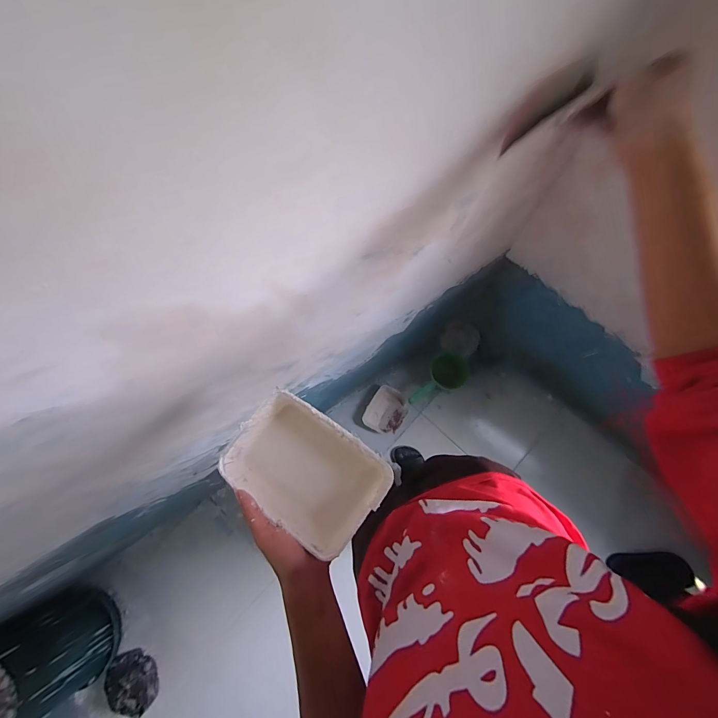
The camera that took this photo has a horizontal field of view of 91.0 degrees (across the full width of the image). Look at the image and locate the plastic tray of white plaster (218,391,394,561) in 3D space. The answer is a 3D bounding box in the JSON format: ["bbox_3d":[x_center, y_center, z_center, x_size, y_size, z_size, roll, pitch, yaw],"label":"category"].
[{"bbox_3d":[-0.061,0.132,0.427,0.171,0.077,0.120,35,79,10],"label":"plastic tray of white plaster"}]

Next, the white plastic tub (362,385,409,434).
[{"bbox_3d":[0.108,0.203,1.391,0.149,0.055,0.178,29,78,9],"label":"white plastic tub"}]

